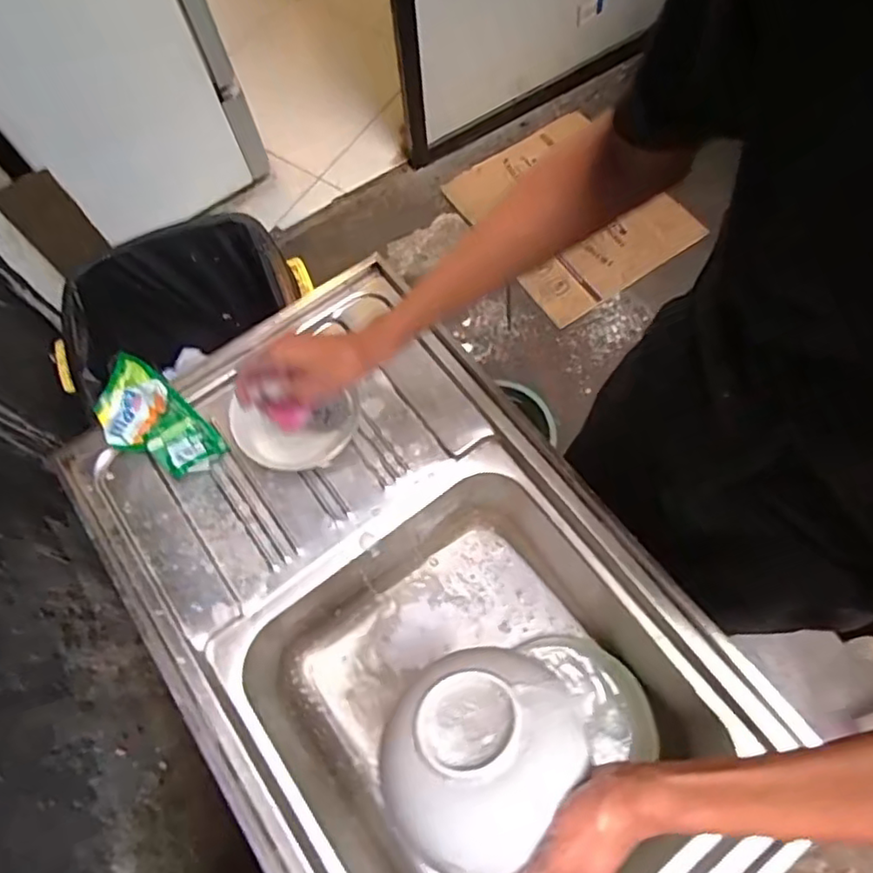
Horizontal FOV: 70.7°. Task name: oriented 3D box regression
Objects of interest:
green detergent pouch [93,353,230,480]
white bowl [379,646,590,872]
[{"bbox_3d":[-0.330,-0.017,0.718,0.159,0.052,0.088,35,73,16],"label":"green detergent pouch"},{"bbox_3d":[0.034,0.245,0.477,0.160,0.068,0.139,-38,42,-20],"label":"white bowl"}]

